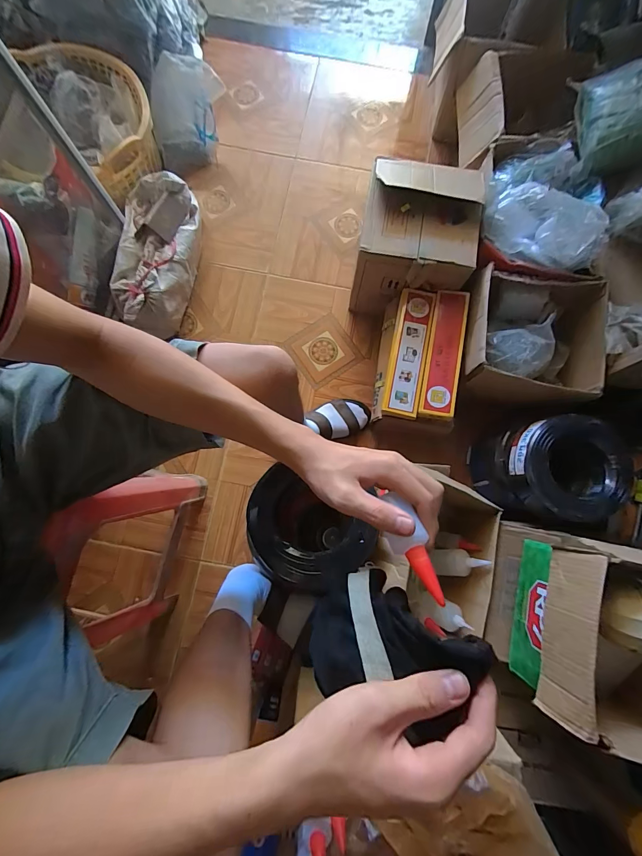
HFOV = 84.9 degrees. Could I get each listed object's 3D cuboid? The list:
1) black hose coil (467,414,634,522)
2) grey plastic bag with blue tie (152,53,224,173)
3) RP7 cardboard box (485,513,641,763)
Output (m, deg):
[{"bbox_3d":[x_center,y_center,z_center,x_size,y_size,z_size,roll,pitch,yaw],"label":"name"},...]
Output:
[{"bbox_3d":[0.493,0.092,0.793,0.217,0.206,0.204,0,80,-1],"label":"black hose coil"},{"bbox_3d":[-0.375,-0.881,0.994,0.205,0.185,0.154,-7,80,-2],"label":"grey plastic bag with blue tie"},{"bbox_3d":[0.428,0.301,0.533,0.226,0.211,0.237,16,80,2],"label":"RP7 cardboard box"}]

